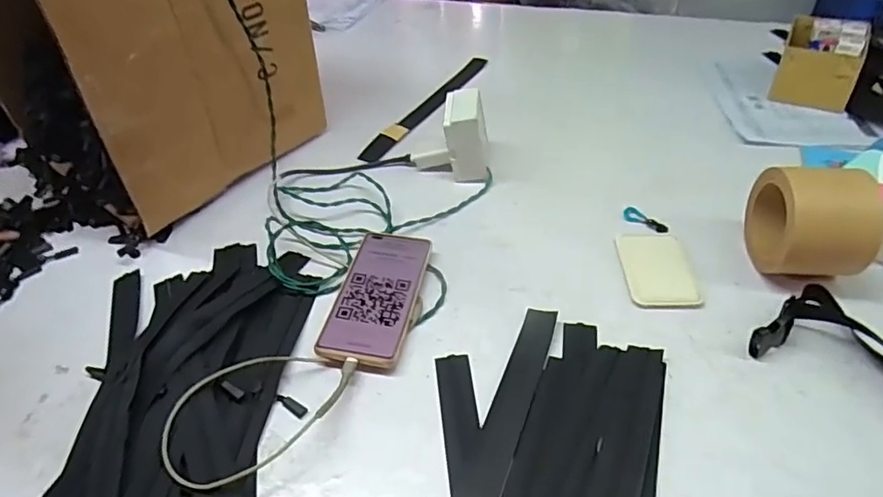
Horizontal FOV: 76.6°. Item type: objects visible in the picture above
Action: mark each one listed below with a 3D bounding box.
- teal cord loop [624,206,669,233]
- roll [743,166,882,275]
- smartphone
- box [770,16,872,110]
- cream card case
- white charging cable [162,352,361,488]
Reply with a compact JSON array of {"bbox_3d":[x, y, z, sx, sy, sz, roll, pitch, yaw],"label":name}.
[{"bbox_3d":[0.233,-0.031,0.642,0.022,0.004,0.053,-32,49,-28],"label":"teal cord loop"},{"bbox_3d":[0.359,-0.027,0.546,0.068,0.116,0.117,1,42,5],"label":"roll"},{"bbox_3d":[-0.062,0.045,0.561,0.080,0.014,0.168,9,44,7],"label":"smartphone"},{"bbox_3d":[0.556,-0.277,0.828,0.103,0.084,0.133,20,47,24],"label":"box"},{"bbox_3d":[0.223,0.021,0.579,0.068,0.004,0.100,0,42,4],"label":"cream card case"},{"bbox_3d":[-0.150,0.135,0.462,0.110,0.040,0.142,11,44,16],"label":"white charging cable"}]

